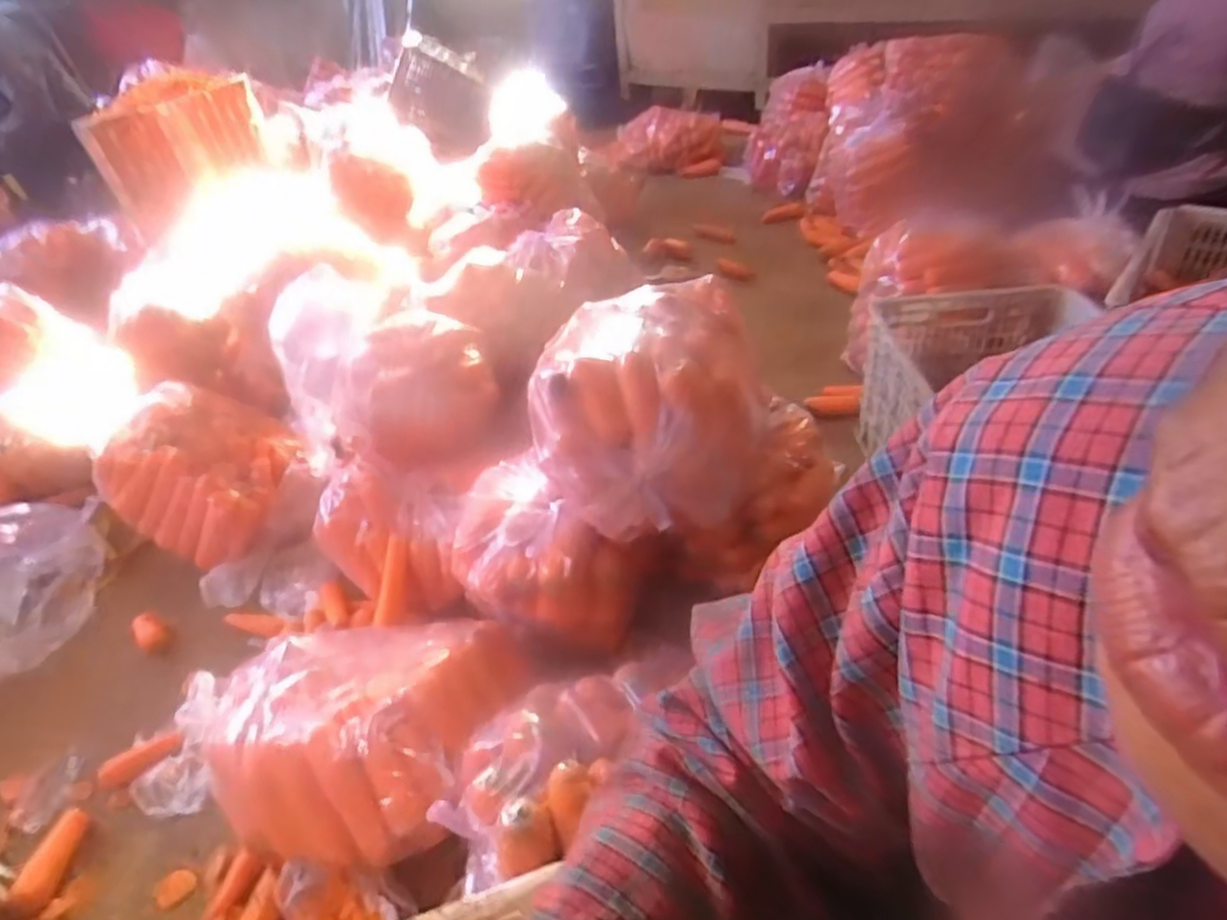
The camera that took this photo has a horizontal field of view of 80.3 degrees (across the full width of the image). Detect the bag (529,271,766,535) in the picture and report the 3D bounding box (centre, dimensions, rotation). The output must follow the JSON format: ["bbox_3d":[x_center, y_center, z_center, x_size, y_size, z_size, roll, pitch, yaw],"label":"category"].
[{"bbox_3d":[0.034,-0.078,0.887,0.260,0.188,0.290,-7,38,0],"label":"bag"}]

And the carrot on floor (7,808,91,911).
[{"bbox_3d":[-0.641,0.455,0.834,0.029,0.037,0.099,0,38,8],"label":"carrot on floor"}]

